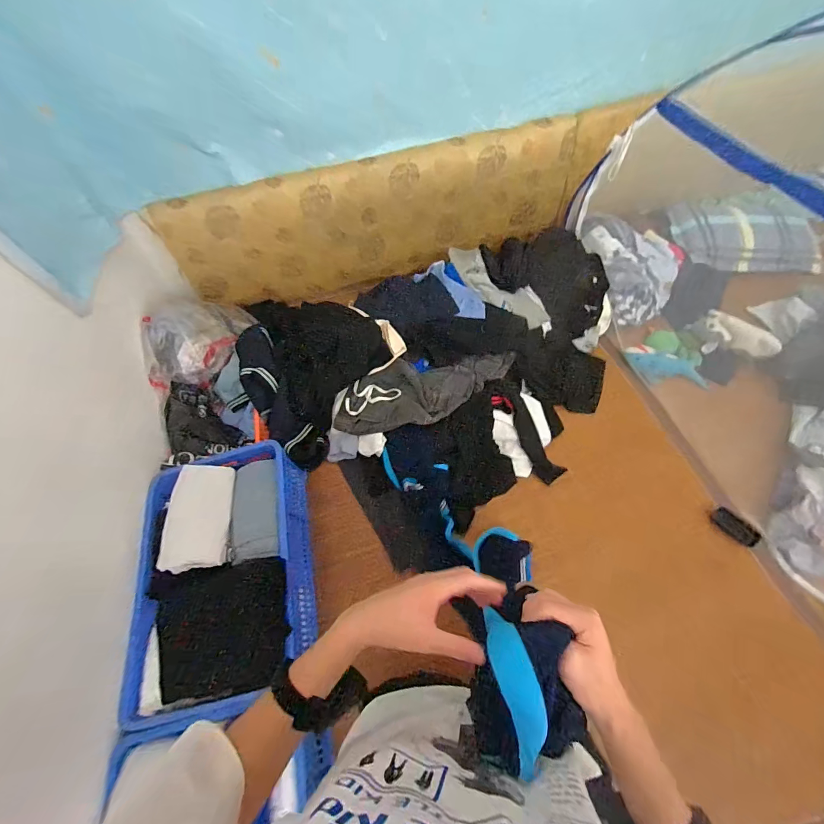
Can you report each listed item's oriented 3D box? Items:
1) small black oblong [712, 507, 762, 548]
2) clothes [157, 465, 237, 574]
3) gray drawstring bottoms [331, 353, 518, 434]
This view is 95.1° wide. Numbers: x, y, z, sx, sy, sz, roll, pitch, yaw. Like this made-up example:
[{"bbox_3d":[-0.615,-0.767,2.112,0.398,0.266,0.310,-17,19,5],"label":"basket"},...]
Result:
[{"bbox_3d":[0.918,0.327,1.069,0.112,0.013,0.057,41,98,35],"label":"small black oblong"},{"bbox_3d":[-0.569,0.276,1.019,0.179,0.031,0.279,-9,60,-1],"label":"clothes"},{"bbox_3d":[0.045,-0.065,1.214,0.582,0.096,0.223,-6,60,0],"label":"gray drawstring bottoms"}]

